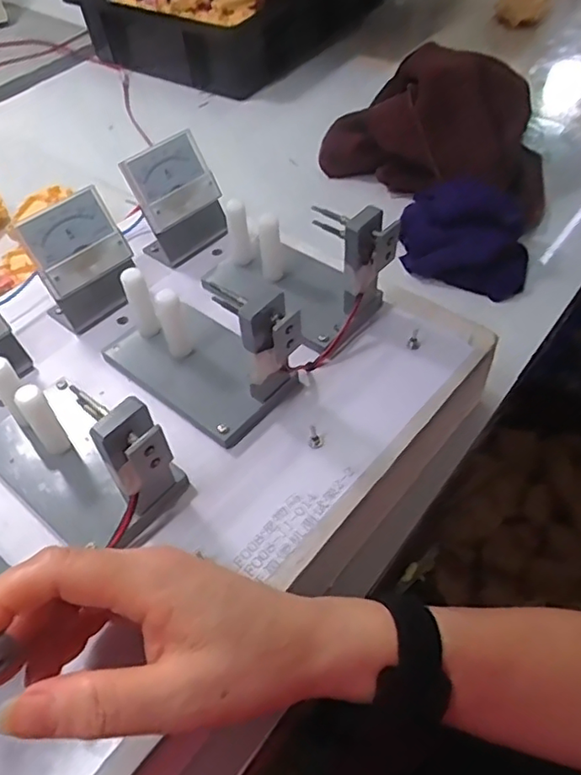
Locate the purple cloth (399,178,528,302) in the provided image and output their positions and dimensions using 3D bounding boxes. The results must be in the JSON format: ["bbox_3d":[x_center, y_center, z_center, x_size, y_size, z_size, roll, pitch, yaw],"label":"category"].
[{"bbox_3d":[0.162,-0.141,0.551,0.120,0.061,0.086,10,52,12],"label":"purple cloth"}]

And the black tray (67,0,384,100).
[{"bbox_3d":[-0.143,-0.522,0.835,0.314,0.111,0.150,26,57,22],"label":"black tray"}]

